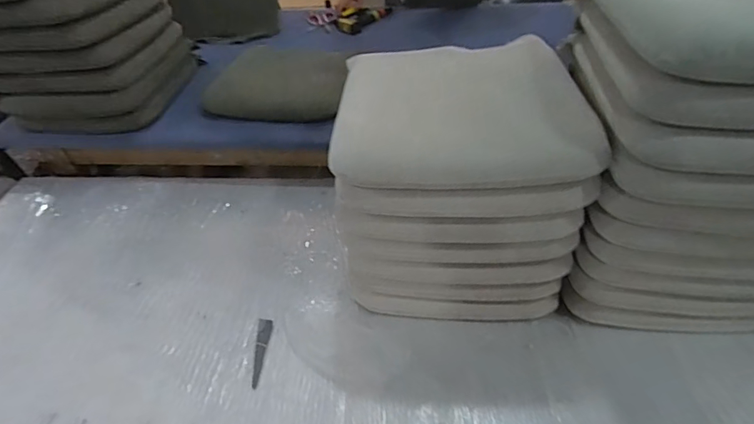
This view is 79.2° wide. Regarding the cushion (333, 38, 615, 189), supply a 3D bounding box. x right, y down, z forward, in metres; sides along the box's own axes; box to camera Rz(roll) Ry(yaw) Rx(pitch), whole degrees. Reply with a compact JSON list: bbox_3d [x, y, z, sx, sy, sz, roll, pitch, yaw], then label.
[{"bbox_3d":[0.154,-0.208,0.849,0.452,0.084,0.407,3,44,9],"label":"cushion"}]

